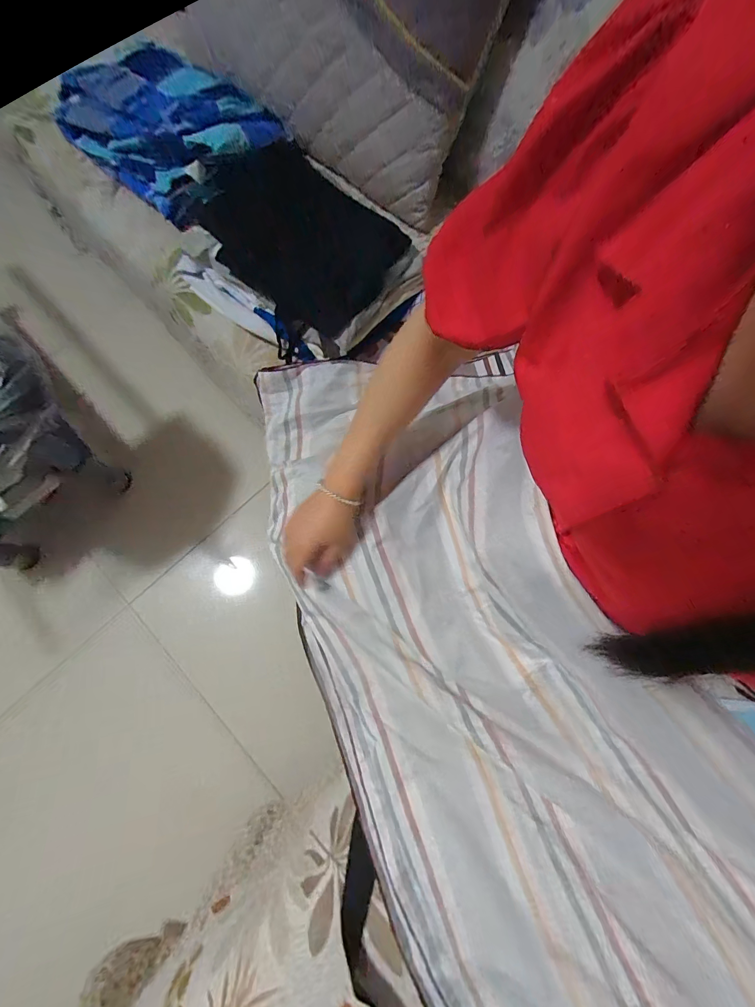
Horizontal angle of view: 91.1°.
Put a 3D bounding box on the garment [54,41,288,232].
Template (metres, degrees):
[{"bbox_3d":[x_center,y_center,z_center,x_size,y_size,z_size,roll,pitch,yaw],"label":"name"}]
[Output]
[{"bbox_3d":[-0.375,-0.684,0.657,0.322,0.124,0.249,40,78,9],"label":"garment"}]

